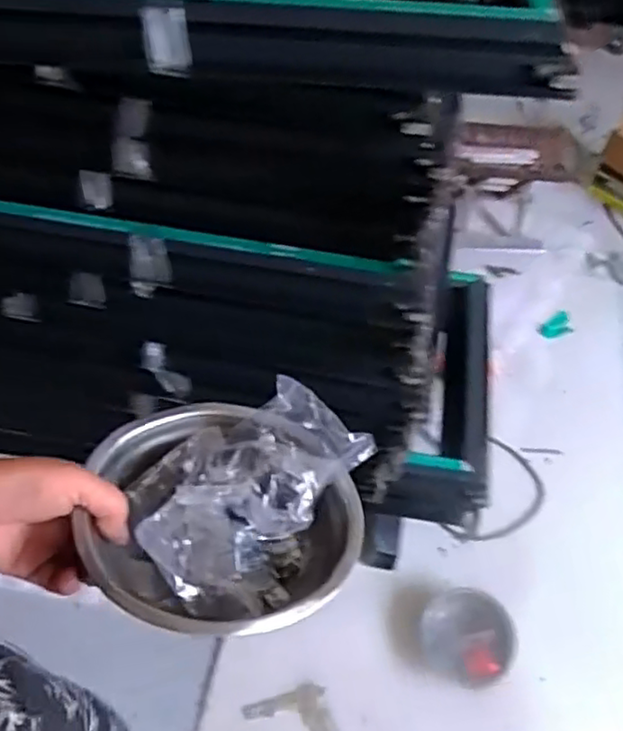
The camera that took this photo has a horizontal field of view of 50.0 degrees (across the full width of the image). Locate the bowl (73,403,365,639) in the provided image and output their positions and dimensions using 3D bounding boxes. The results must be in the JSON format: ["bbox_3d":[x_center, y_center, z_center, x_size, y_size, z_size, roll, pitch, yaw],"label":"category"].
[{"bbox_3d":[-0.060,0.099,0.446,0.176,0.072,0.164,1,55,-2],"label":"bowl"}]

